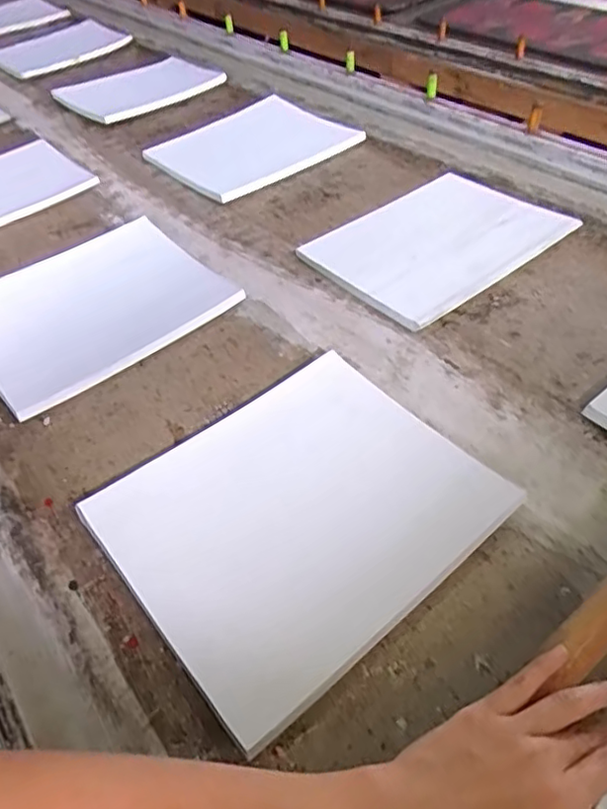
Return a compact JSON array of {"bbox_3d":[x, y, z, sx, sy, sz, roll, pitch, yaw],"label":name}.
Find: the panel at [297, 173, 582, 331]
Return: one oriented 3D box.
[{"bbox_3d":[0.165,-0.205,0.742,0.285,0.011,0.208,-32,52,-22],"label":"panel"}]

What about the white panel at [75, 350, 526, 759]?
[{"bbox_3d":[-0.009,0.083,0.478,0.261,0.019,0.235,-37,54,-19],"label":"white panel"}]

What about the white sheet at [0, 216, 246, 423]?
[{"bbox_3d":[-0.245,-0.117,0.695,0.269,0.033,0.231,-35,53,-24],"label":"white sheet"}]

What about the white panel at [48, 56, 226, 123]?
[{"bbox_3d":[-0.335,-0.637,1.210,0.284,0.024,0.233,-33,53,-22],"label":"white panel"}]

